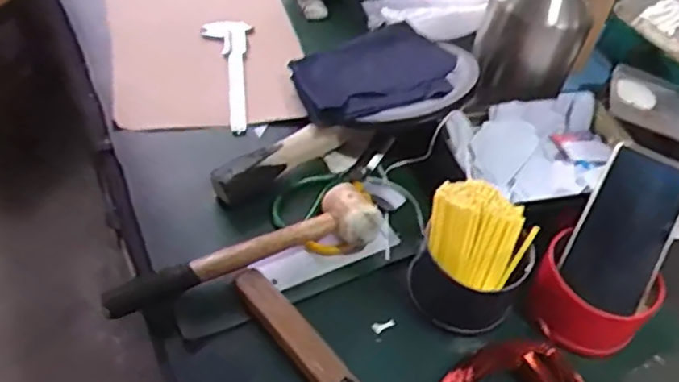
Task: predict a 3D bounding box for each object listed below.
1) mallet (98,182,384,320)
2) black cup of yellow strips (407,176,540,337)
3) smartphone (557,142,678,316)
[{"bbox_3d":[-0.086,0.058,0.557,0.252,0.055,0.061,-15,51,-18],"label":"mallet"},{"bbox_3d":[0.123,0.057,0.547,0.095,0.083,0.102,3,48,-3],"label":"black cup of yellow strips"},{"bbox_3d":[0.262,0.033,0.548,0.077,0.008,0.149,27,86,15],"label":"smartphone"}]

